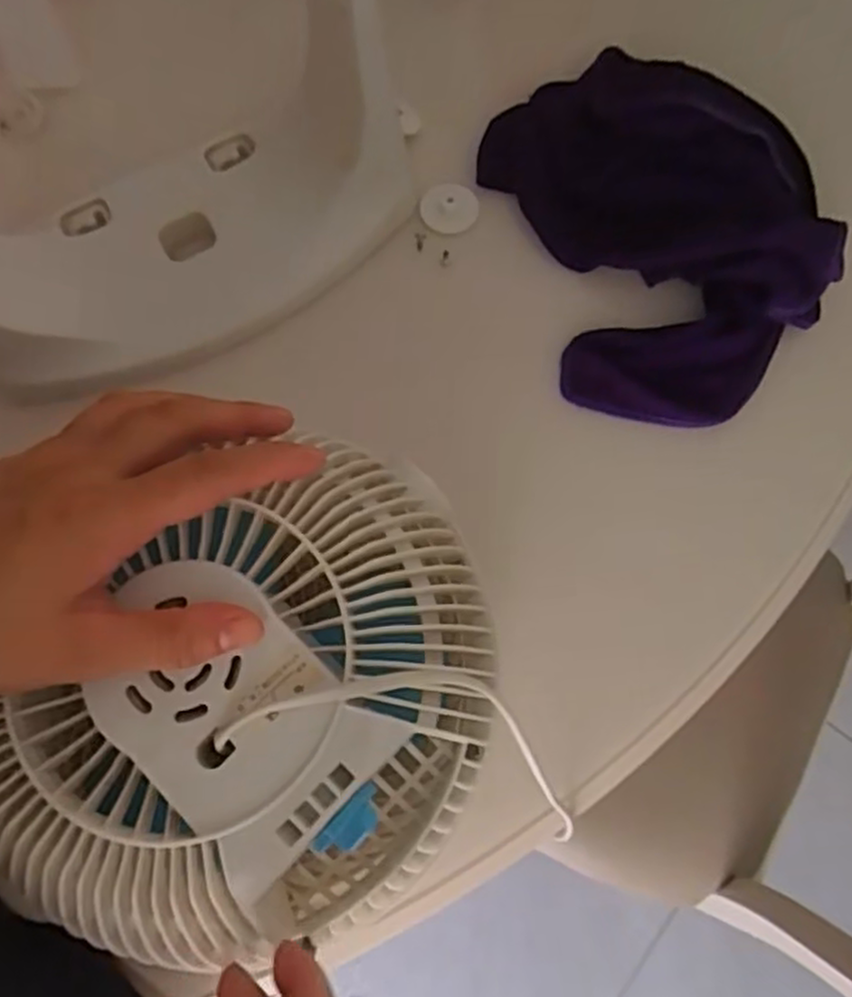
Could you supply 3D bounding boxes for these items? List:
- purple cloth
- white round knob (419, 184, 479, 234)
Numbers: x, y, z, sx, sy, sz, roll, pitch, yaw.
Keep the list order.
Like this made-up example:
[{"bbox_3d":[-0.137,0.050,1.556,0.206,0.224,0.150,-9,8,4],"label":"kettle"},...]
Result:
[{"bbox_3d":[0.135,-0.165,0.423,0.164,0.045,0.245,-16,73,-4],"label":"purple cloth"},{"bbox_3d":[0.014,-0.179,0.448,0.036,0.004,0.029,-6,92,-3],"label":"white round knob"}]

